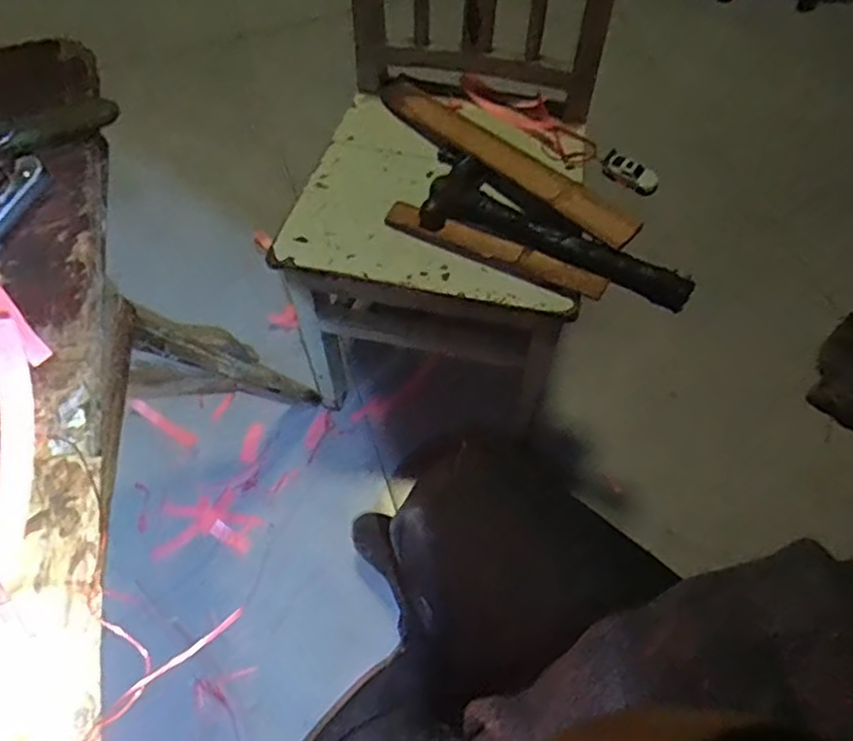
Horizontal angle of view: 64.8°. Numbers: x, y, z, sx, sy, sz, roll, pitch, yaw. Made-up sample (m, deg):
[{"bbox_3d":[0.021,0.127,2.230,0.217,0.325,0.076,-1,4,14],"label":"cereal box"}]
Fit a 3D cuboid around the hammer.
[{"bbox_3d":[0.129,-0.129,0.714,0.294,0.036,0.099,36,69,16],"label":"hammer"}]

